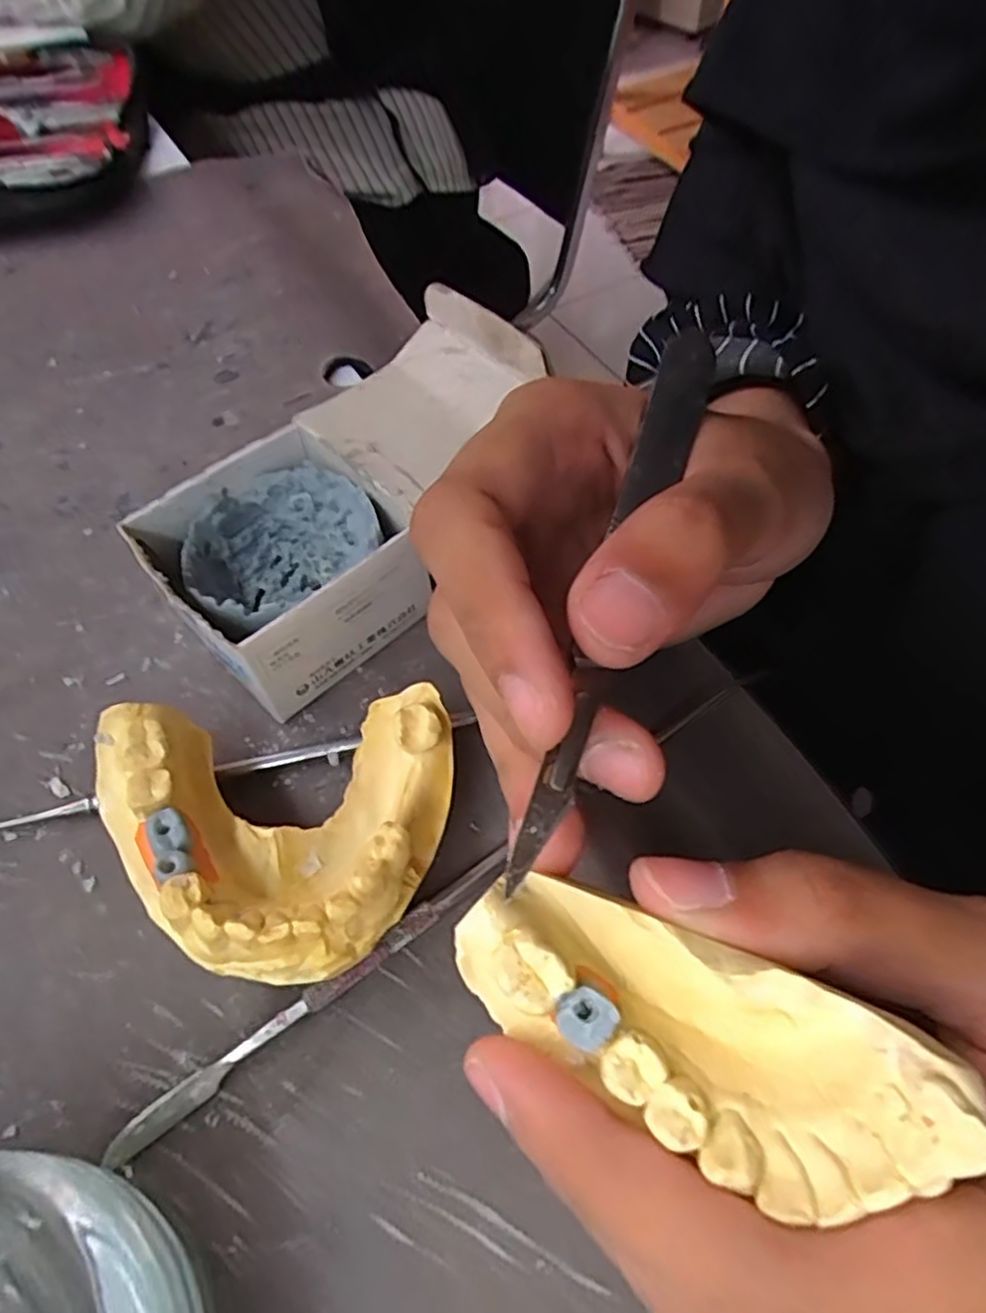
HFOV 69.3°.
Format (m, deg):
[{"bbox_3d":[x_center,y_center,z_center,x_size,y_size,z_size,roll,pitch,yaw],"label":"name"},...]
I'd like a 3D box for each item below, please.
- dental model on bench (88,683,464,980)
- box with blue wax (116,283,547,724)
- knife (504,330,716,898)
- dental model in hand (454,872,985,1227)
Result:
[{"bbox_3d":[-0.043,0.038,0.148,0.071,0.038,0.060,-10,57,-3],"label":"dental model on bench"},{"bbox_3d":[-0.037,-0.041,0.189,0.104,0.055,0.061,-39,65,-21],"label":"box with blue wax"},{"bbox_3d":[0.026,-0.020,0.134,0.011,0.005,0.133,16,58,10],"label":"knife"},{"bbox_3d":[0.025,0.049,0.093,0.061,0.019,0.026,16,56,26],"label":"dental model in hand"}]

